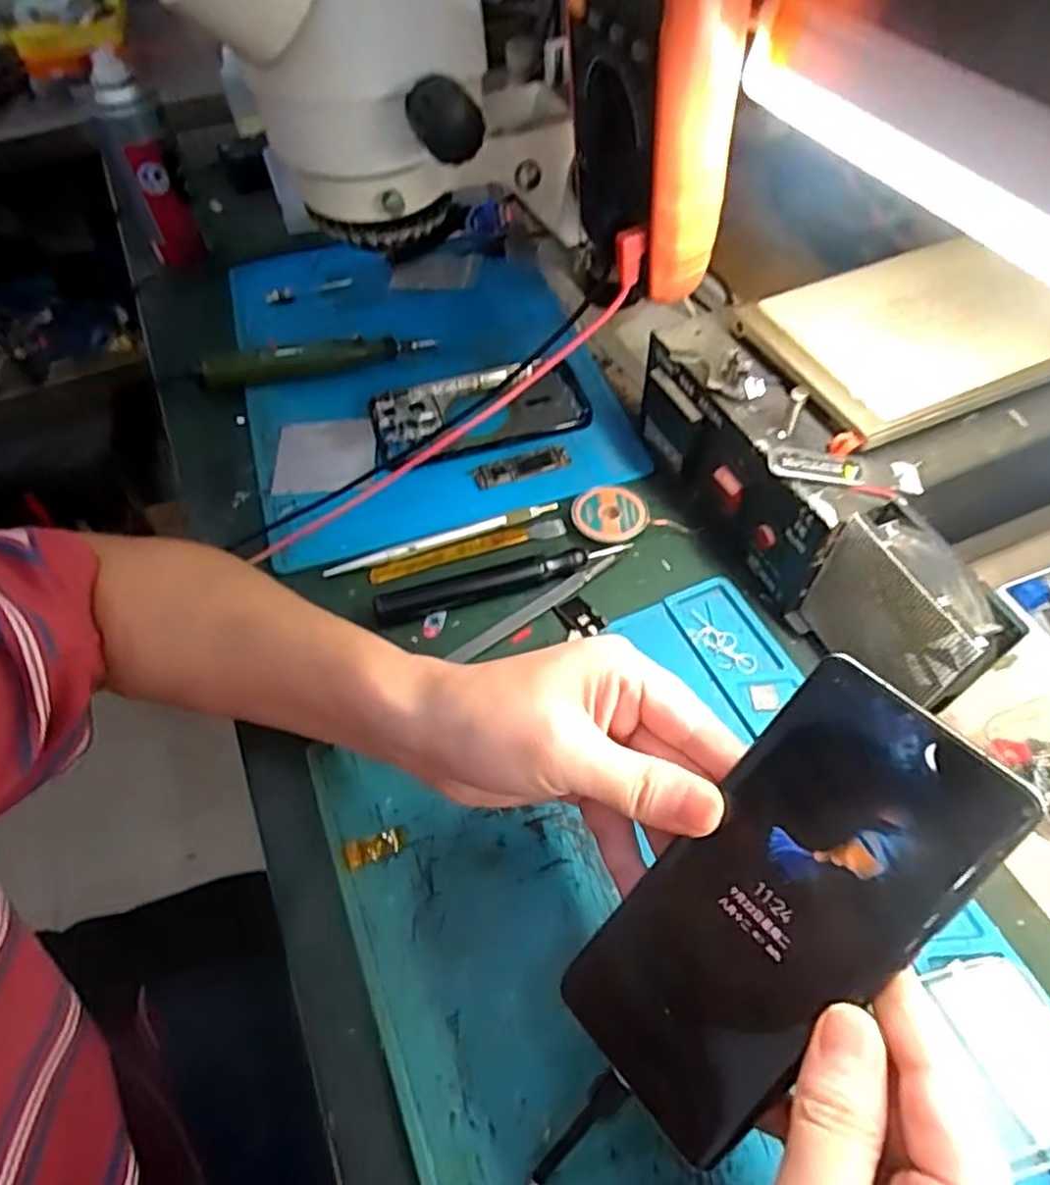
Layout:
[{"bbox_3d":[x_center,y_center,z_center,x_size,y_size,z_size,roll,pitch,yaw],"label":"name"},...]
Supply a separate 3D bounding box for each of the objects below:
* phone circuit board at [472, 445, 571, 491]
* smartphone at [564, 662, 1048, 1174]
[{"bbox_3d":[-0.002,-0.083,0.473,0.063,0.005,0.018,-17,55,-8],"label":"phone circuit board"},{"bbox_3d":[0.079,0.101,0.229,0.070,0.004,0.155,42,101,34],"label":"smartphone"}]

